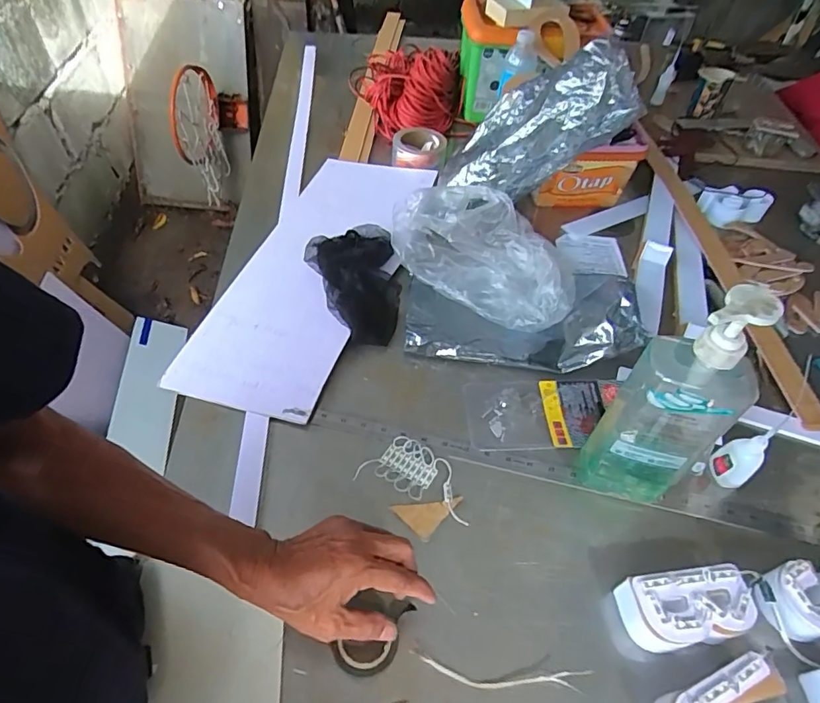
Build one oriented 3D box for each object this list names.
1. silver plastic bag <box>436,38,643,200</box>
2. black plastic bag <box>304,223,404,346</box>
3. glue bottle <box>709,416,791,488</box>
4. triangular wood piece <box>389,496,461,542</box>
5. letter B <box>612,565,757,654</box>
[{"bbox_3d":[0.197,-0.349,0.828,0.107,0.325,0.158,28,49,-29],"label":"silver plastic bag"},{"bbox_3d":[-0.083,-0.108,0.758,0.131,0.051,0.213,-5,51,-9],"label":"black plastic bag"},{"bbox_3d":[0.379,0.115,0.580,0.031,0.099,0.043,-27,57,-24],"label":"glue bottle"},{"bbox_3d":[0.021,0.182,0.557,0.075,0.004,0.038,-7,62,-6],"label":"triangular wood piece"},{"bbox_3d":[0.263,0.247,0.492,0.117,0.051,0.060,-3,51,-7],"label":"letter B"}]

